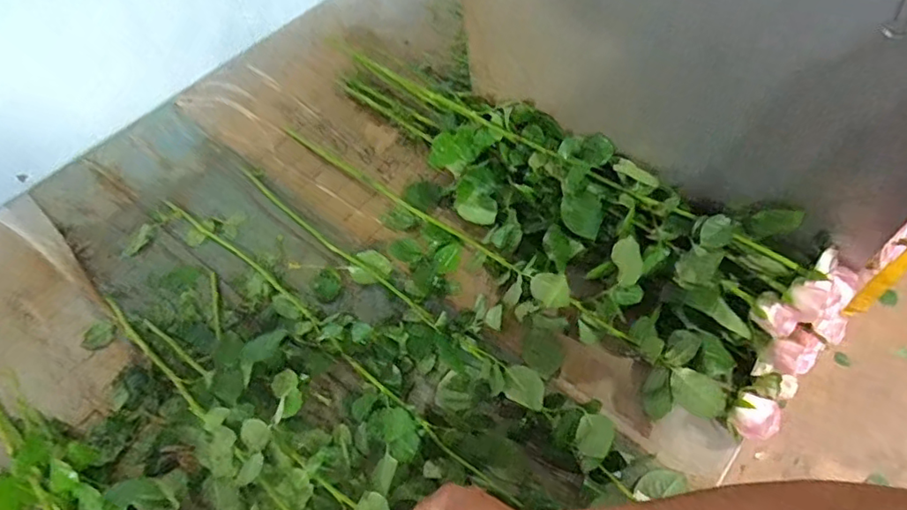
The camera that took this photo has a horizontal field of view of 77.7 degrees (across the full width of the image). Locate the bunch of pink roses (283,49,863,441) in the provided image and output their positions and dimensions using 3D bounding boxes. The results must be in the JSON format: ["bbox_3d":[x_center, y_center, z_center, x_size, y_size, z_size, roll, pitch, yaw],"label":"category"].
[{"bbox_3d":[0.068,-0.066,0.709,0.742,0.120,0.228,34,64,24],"label":"bunch of pink roses"}]

